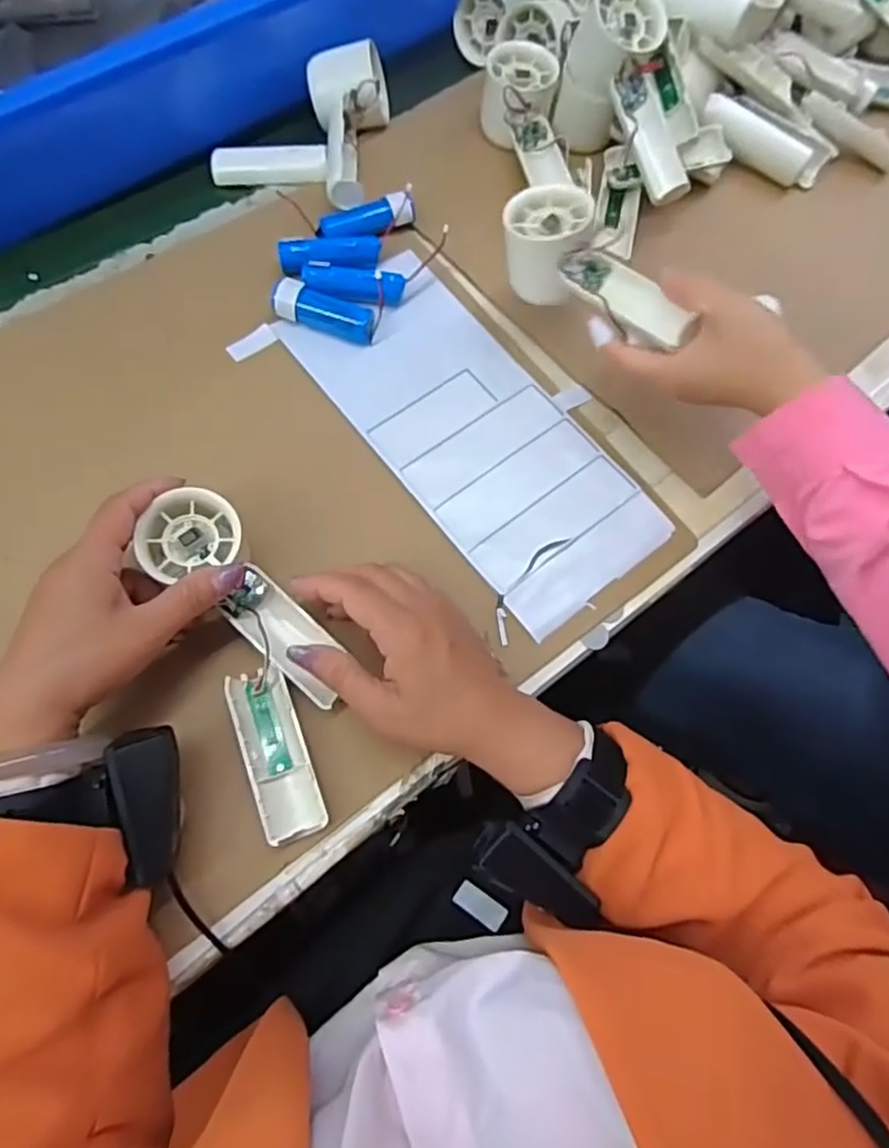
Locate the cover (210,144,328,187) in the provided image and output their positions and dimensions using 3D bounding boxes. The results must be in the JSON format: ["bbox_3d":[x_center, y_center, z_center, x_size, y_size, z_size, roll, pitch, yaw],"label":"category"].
[{"bbox_3d":[-0.139,-0.328,0.552,0.094,0.020,0.032,8,68,-2],"label":"cover"}]

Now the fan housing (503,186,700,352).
[{"bbox_3d":[0.091,-0.187,0.437,0.056,0.049,0.144,-29,74,-15],"label":"fan housing"}]

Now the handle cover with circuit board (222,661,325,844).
[{"bbox_3d":[-0.094,0.100,0.387,0.033,0.015,0.094,-19,71,-11],"label":"handle cover with circuit board"}]

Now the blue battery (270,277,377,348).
[{"bbox_3d":[-0.085,-0.185,0.491,0.075,0.024,0.023,21,69,4],"label":"blue battery"}]

